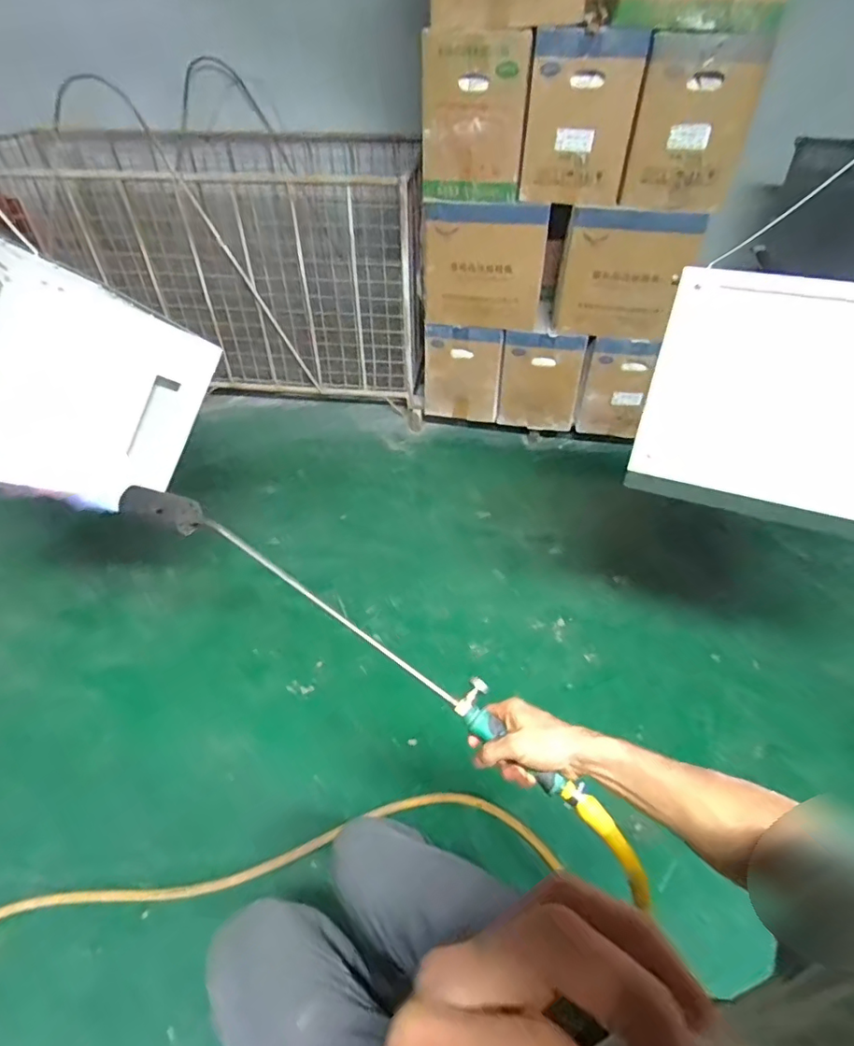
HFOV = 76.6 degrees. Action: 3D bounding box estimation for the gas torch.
[{"bbox_3d":[-0.126,0.111,0.664,0.691,0.042,0.051,29,50,18],"label":"gas torch"}]

